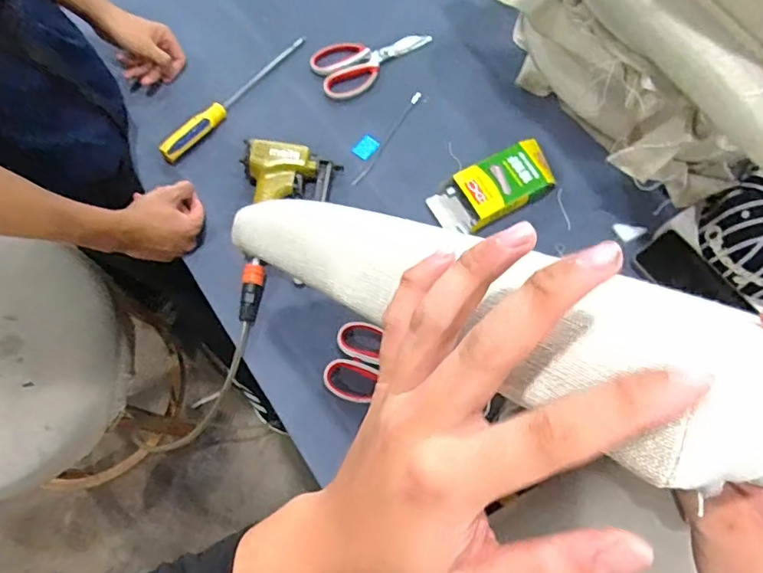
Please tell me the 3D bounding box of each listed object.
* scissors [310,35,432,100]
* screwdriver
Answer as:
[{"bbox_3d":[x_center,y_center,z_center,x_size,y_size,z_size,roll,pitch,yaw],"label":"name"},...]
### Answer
[{"bbox_3d":[-0.015,-0.358,0.844,0.179,0.010,0.098,-24,72,-7],"label":"scissors"},{"bbox_3d":[-0.216,-0.290,0.815,0.031,0.026,0.288,39,76,13],"label":"screwdriver"}]

